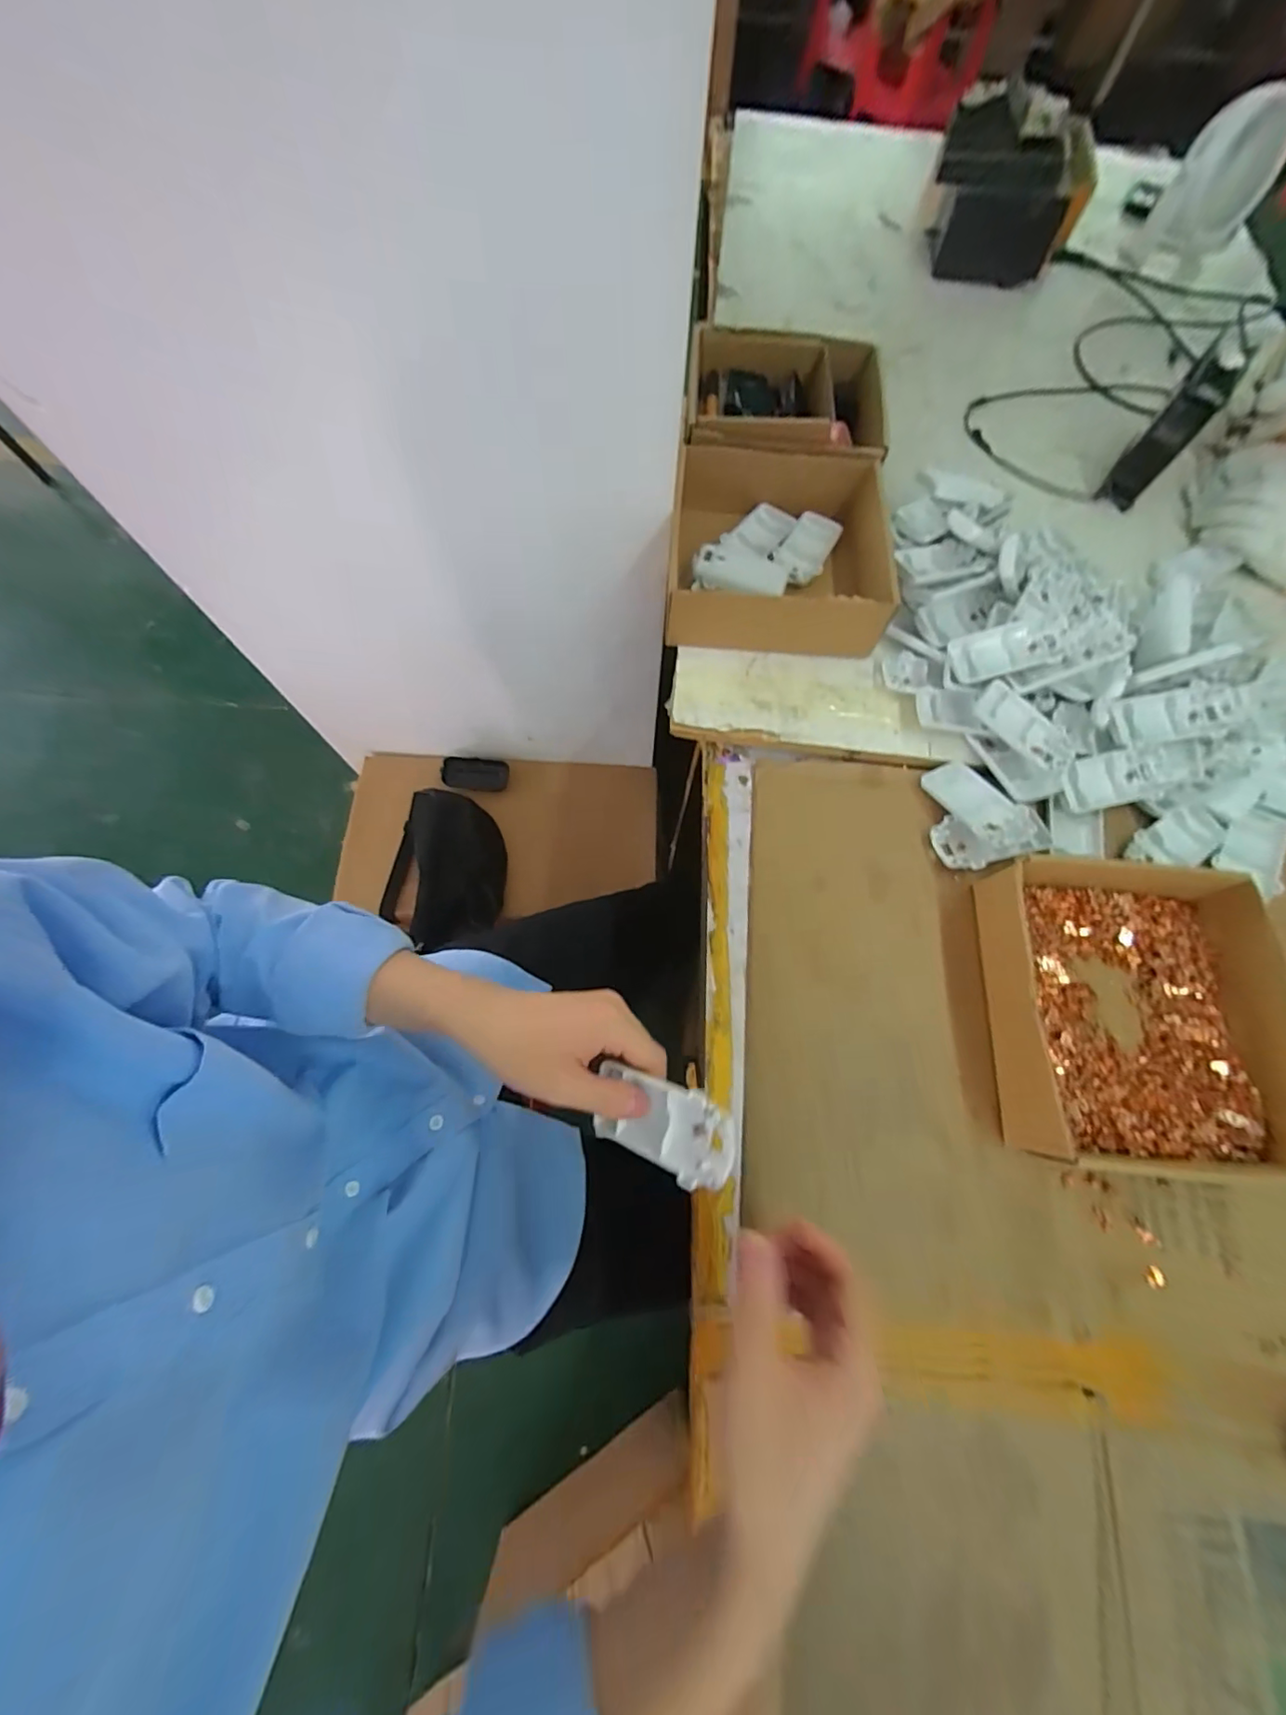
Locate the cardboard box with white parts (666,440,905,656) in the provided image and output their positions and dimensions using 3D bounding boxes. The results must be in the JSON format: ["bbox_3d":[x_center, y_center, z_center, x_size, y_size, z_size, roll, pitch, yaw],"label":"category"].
[{"bbox_3d":[0.131,-0.305,0.555,0.209,0.068,0.195,2,71,-1],"label":"cardboard box with white parts"}]

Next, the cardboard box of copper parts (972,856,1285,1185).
[{"bbox_3d":[0.373,0.113,0.412,0.213,0.054,0.210,4,71,0],"label":"cardboard box of copper parts"}]

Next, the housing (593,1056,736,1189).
[{"bbox_3d":[0.016,0.159,0.336,0.090,0.020,0.052,11,93,34],"label":"housing"}]

